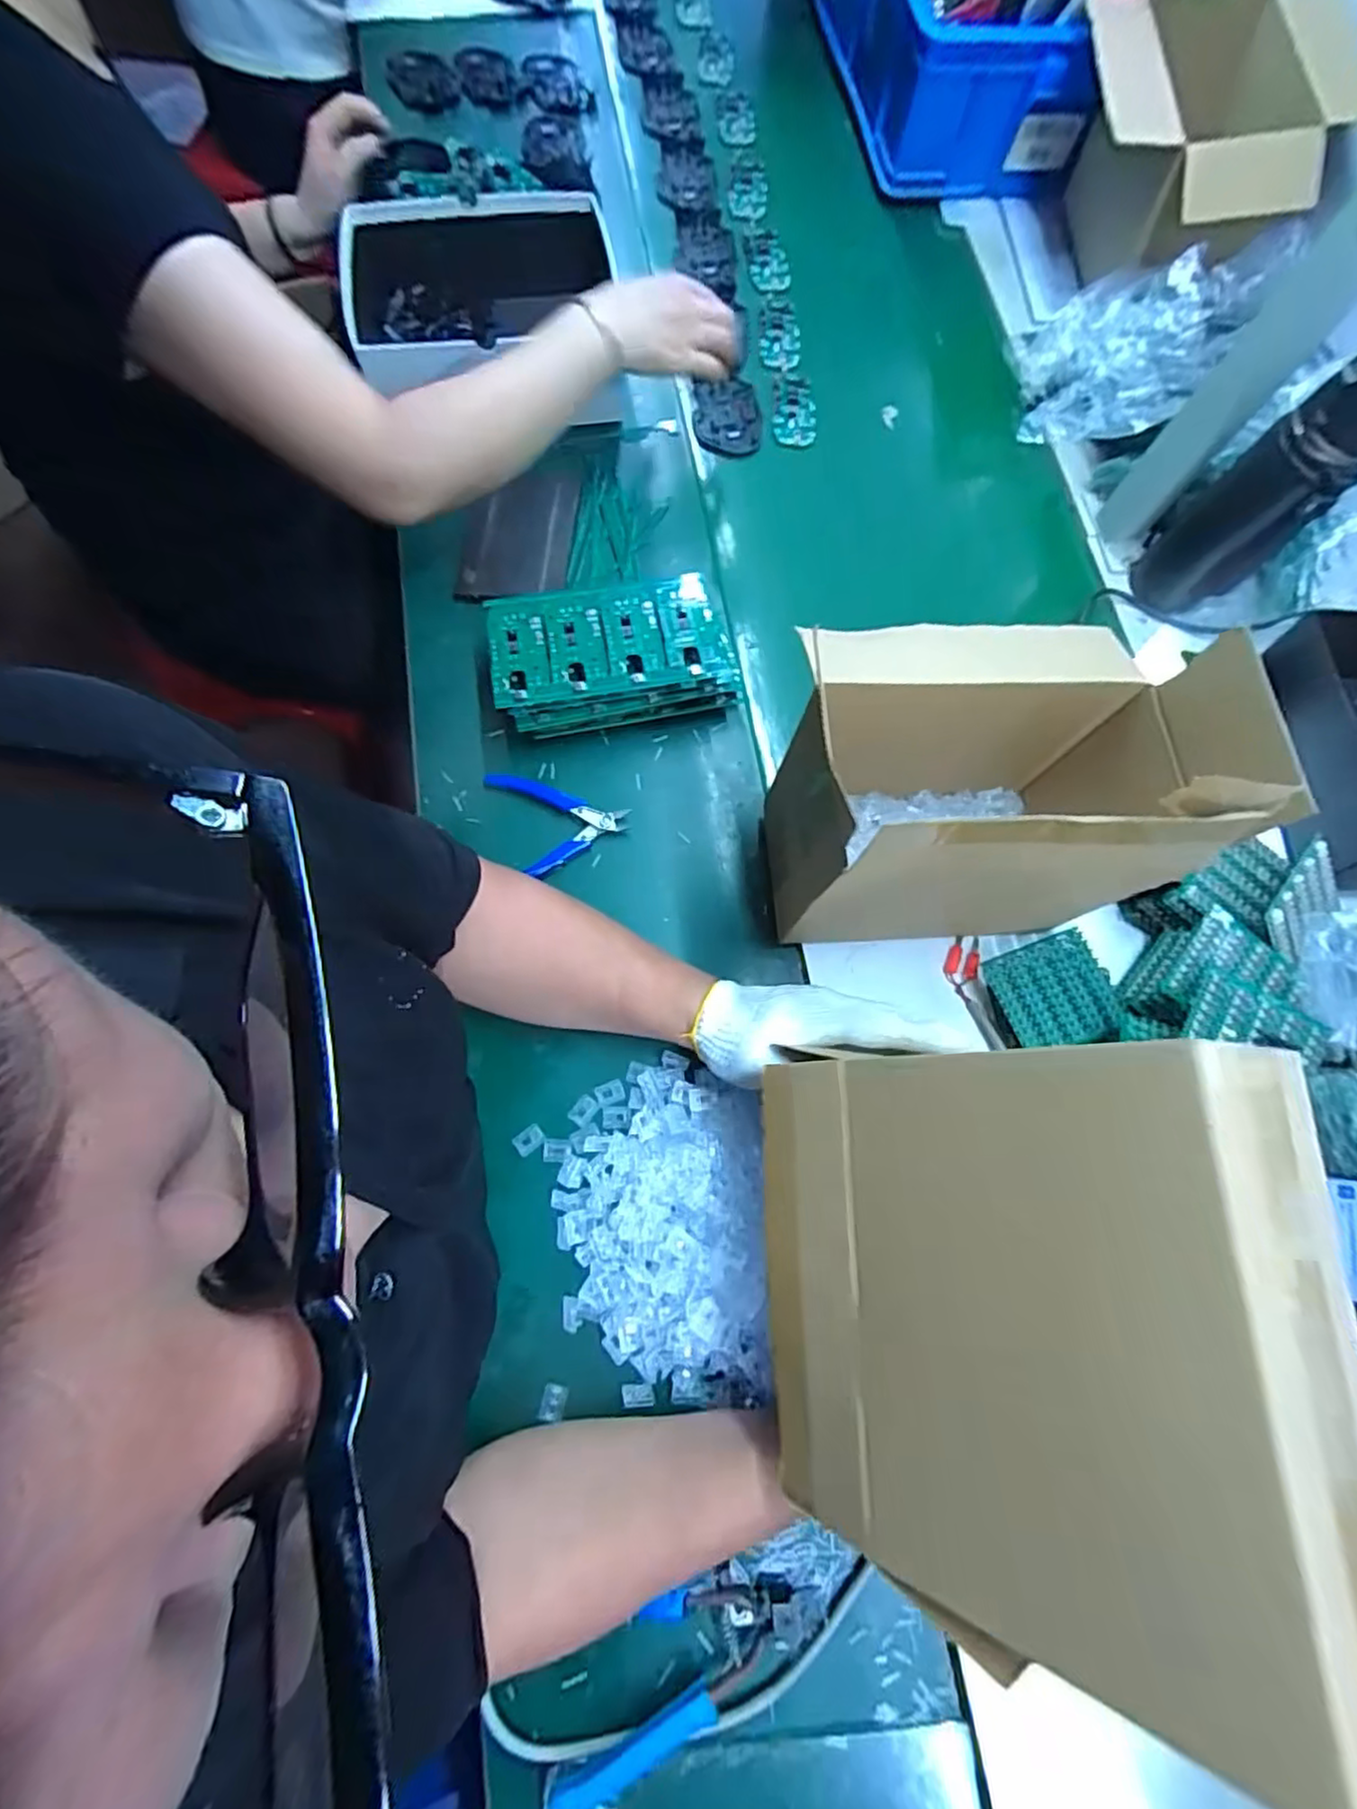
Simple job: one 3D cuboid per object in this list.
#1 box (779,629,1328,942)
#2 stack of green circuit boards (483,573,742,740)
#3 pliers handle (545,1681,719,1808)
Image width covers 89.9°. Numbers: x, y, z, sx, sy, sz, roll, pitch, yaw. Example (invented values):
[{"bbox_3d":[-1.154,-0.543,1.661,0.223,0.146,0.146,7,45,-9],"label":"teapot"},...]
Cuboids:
[{"bbox_3d":[0.197,-0.090,0.474,0.251,0.237,0.183,-3,74,-5],"label":"box"},{"bbox_3d":[-0.054,-0.213,0.590,0.202,0.061,0.111,-10,75,-6],"label":"stack of green circuit boards"},{"bbox_3d":[-0.027,0.505,0.403,0.104,0.007,0.019,-20,44,-15],"label":"pliers handle"}]

